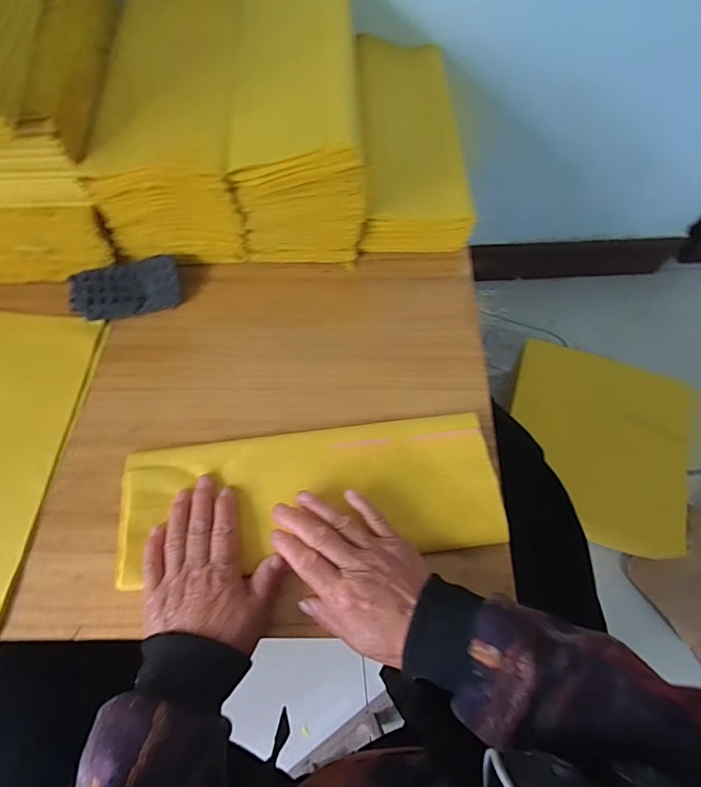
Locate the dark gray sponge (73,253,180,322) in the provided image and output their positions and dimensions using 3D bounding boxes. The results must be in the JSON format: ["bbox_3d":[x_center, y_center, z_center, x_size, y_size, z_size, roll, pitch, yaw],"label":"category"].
[{"bbox_3d":[-0.233,-0.108,0.483,0.107,0.011,0.058,-16,85,-12],"label":"dark gray sponge"}]

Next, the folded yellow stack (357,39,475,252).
[{"bbox_3d":[0.071,-0.310,0.562,0.117,0.060,0.303,0,65,-1],"label":"folded yellow stack"}]

